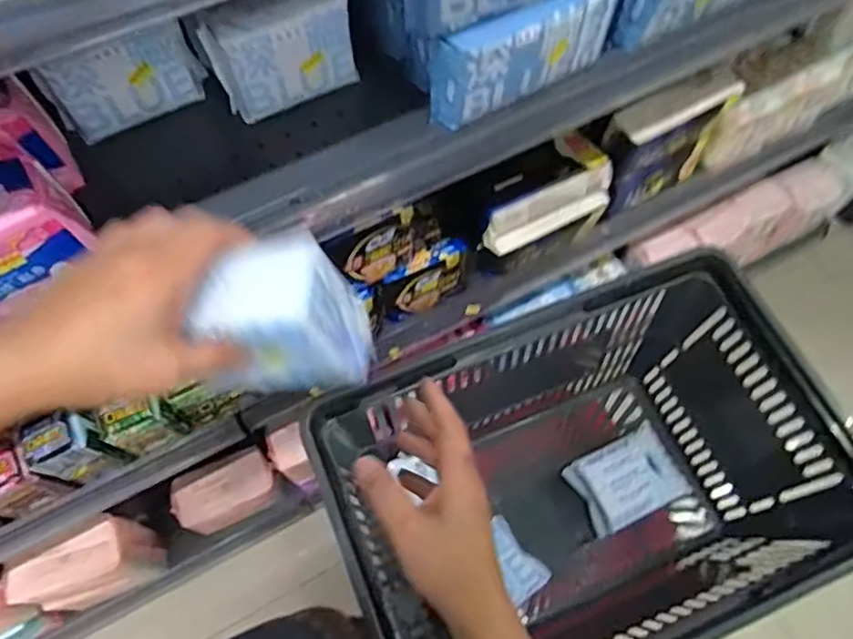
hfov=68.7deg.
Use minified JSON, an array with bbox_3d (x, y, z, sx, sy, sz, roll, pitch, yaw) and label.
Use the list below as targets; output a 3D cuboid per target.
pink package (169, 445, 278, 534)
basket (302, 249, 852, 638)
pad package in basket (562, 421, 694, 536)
[{"bbox_3d":[-0.321,0.279,1.011,0.156,0.104,0.084,-19,67,-8],"label":"pink package"},{"bbox_3d":[0.148,0.190,0.679,0.452,0.303,0.311,-21,67,-9],"label":"basket"},{"bbox_3d":[0.246,0.190,0.749,0.129,0.038,0.090,-25,68,-11],"label":"pad package in basket"}]

